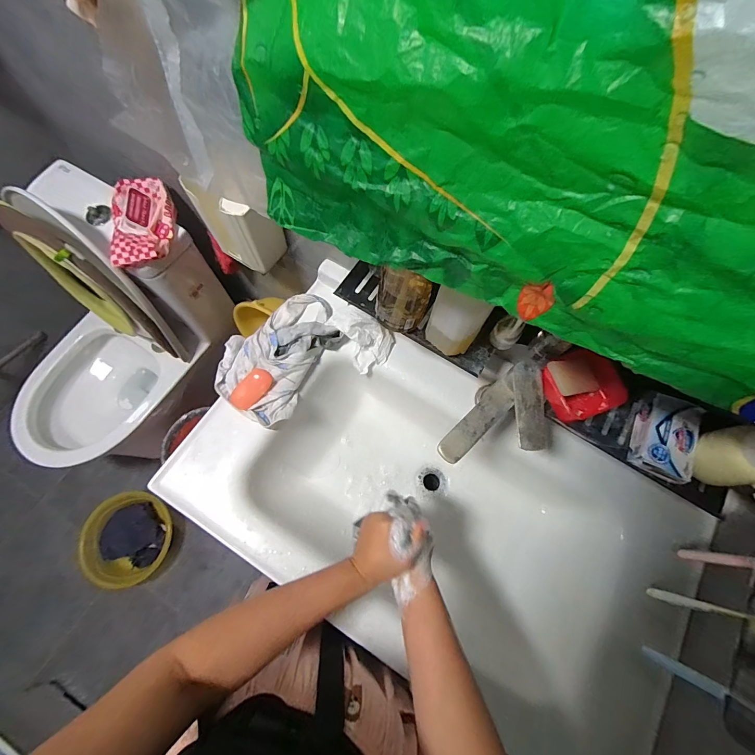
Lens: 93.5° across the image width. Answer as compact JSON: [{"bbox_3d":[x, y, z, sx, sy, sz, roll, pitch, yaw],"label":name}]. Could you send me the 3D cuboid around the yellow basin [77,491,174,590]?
[{"bbox_3d":[-0.841,0.549,1.196,0.262,0.087,0.303,22,73,5],"label":"yellow basin"}]

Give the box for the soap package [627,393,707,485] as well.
[{"bbox_3d":[0.365,0.078,0.450,0.056,0.040,0.098,25,73,6],"label":"soap package"}]

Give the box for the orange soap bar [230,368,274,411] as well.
[{"bbox_3d":[-0.213,0.020,0.604,0.042,0.021,0.076,41,75,11],"label":"orange soap bar"}]

